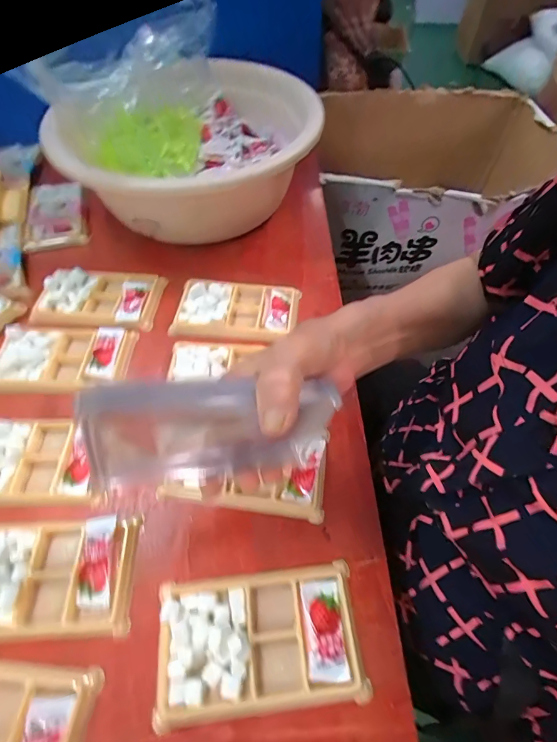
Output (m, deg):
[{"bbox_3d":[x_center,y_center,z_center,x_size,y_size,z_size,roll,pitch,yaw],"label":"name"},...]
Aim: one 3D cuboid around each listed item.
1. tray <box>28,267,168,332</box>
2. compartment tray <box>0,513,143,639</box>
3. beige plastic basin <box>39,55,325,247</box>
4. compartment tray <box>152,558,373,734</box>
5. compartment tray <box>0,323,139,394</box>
[{"bbox_3d":[-0.204,-0.084,0.439,0.134,0.025,0.083,3,56,0],"label":"tray"},{"bbox_3d":[-0.176,0.148,0.277,0.135,0.013,0.076,-1,56,-3],"label":"compartment tray"},{"bbox_3d":[-0.114,-0.262,0.488,0.287,0.137,0.256,-23,59,-16],"label":"beige plastic basin"},{"bbox_3d":[-0.013,0.180,0.257,0.132,0.020,0.076,-4,56,-5],"label":"compartment tray"},{"bbox_3d":[-0.226,-0.015,0.401,0.134,0.020,0.081,1,56,-1],"label":"compartment tray"}]

